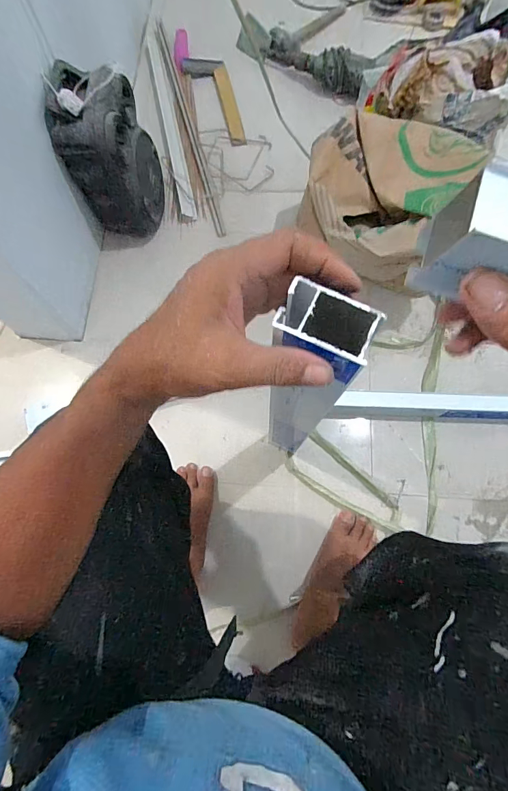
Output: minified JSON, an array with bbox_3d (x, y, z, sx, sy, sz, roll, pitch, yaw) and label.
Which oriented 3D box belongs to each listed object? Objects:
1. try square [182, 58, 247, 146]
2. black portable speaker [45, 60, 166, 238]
[{"bbox_3d":[-0.105,-0.793,1.037,0.112,0.021,0.301,-14,75,-5],"label":"try square"},{"bbox_3d":[-0.293,-0.489,0.808,0.132,0.293,0.190,7,74,1],"label":"black portable speaker"}]

